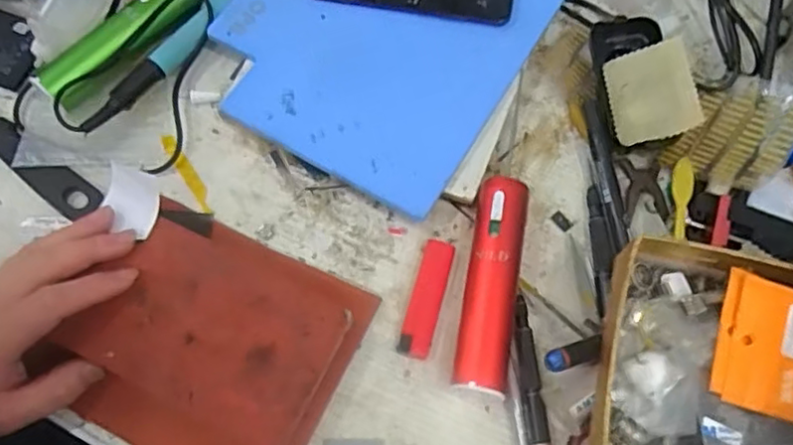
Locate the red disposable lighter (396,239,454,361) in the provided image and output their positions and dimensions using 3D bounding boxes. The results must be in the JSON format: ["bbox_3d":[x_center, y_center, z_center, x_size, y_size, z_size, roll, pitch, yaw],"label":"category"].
[{"bbox_3d":[0.020,0.050,0.439,0.021,0.012,0.081,14,67,6],"label":"red disposable lighter"}]

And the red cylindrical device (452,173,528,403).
[{"bbox_3d":[0.063,0.039,0.431,0.033,0.032,0.141,9,66,4],"label":"red cylindrical device"}]

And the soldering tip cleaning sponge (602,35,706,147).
[{"bbox_3d":[0.187,-0.096,0.482,0.058,0.006,0.082,-17,56,26],"label":"soldering tip cleaning sponge"}]

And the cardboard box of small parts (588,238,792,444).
[{"bbox_3d":[0.174,0.091,0.369,0.121,0.043,0.157,13,66,5],"label":"cardboard box of small parts"}]

